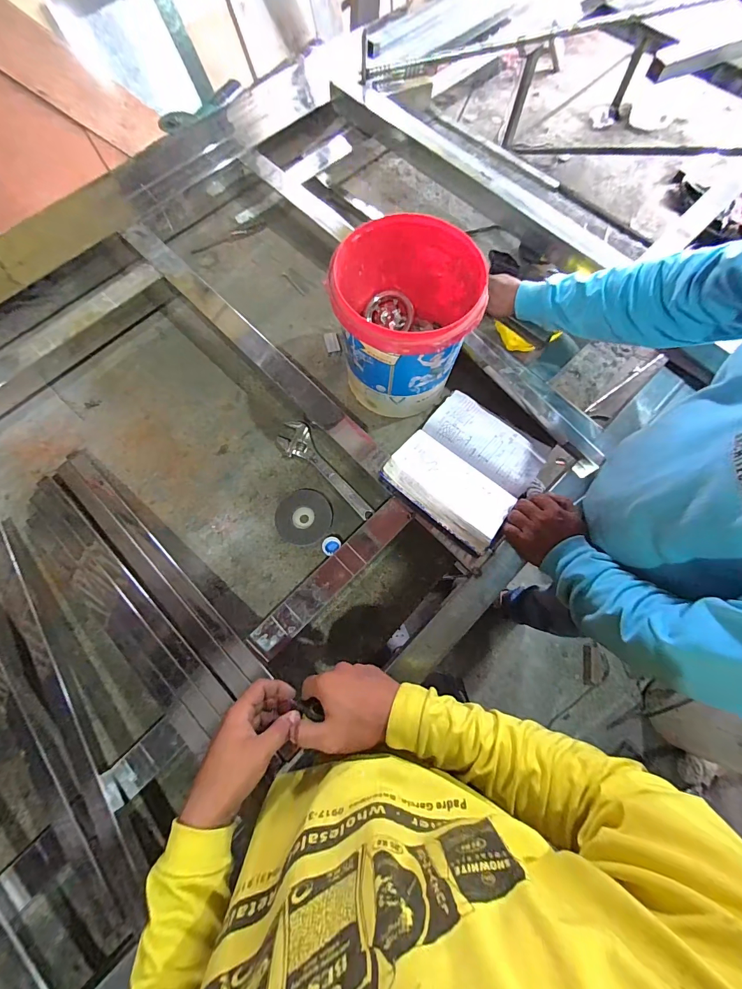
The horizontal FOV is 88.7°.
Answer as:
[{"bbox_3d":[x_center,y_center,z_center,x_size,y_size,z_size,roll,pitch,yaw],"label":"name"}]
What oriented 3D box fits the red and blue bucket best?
[{"bbox_3d":[0.053,-0.273,0.646,0.208,0.242,0.211,0,74,0],"label":"red and blue bucket"}]

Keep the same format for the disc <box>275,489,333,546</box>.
[{"bbox_3d":[-0.119,0.040,0.673,0.095,0.005,0.099,0,74,0],"label":"disc"}]

